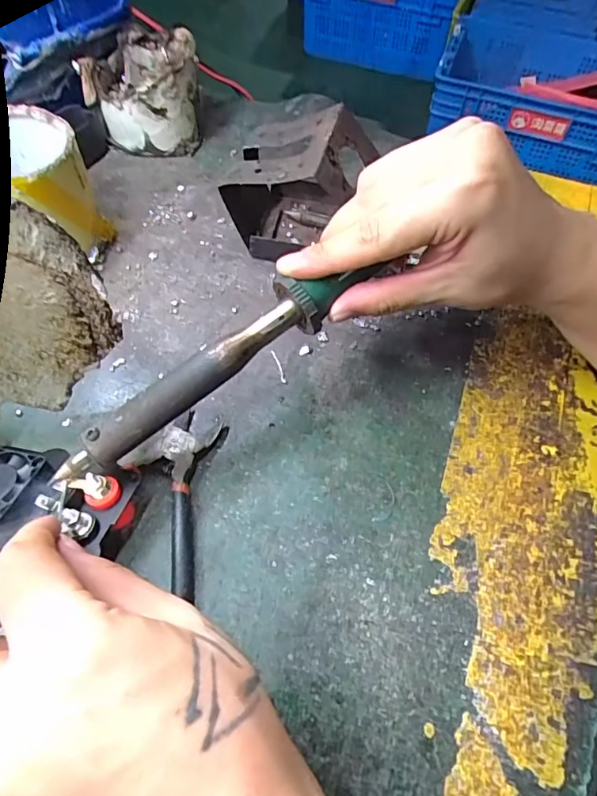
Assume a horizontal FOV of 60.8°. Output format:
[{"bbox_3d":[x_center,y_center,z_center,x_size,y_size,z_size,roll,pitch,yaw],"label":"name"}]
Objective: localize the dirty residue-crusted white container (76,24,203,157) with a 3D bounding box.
[{"bbox_3d":[-0.124,-0.248,0.410,0.085,0.067,0.083,-2,58,-5],"label":"dirty residue-crusted white container"}]

